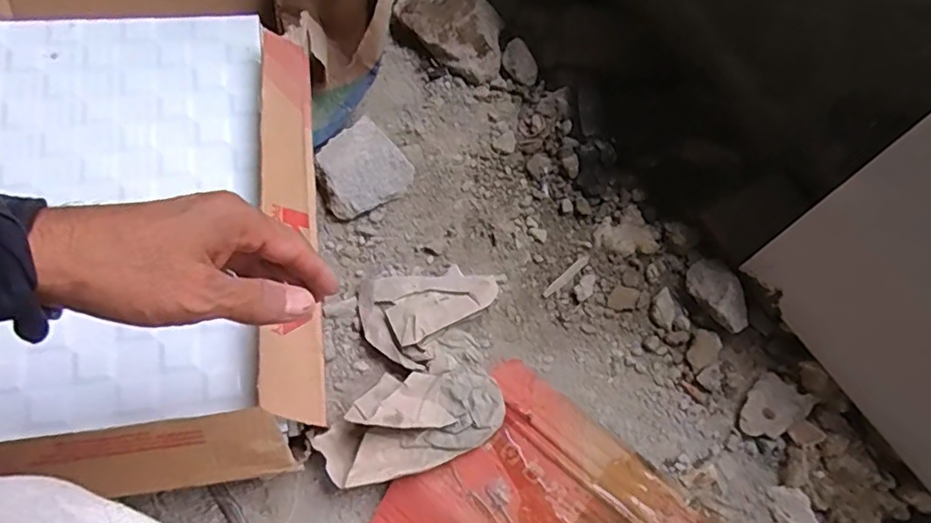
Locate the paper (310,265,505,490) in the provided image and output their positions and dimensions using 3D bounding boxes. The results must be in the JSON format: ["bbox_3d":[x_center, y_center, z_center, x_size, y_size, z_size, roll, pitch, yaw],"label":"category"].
[{"bbox_3d":[-0.043,0.096,0.543,0.145,0.044,0.189,-1,70,-2],"label":"paper"}]

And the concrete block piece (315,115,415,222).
[{"bbox_3d":[-0.108,-0.096,0.620,0.092,0.030,0.079,-28,74,-11],"label":"concrete block piece"}]

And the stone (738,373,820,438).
[{"bbox_3d":[0.280,0.137,0.552,0.063,0.017,0.046,-42,77,-15],"label":"stone"}]

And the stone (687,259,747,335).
[{"bbox_3d":[0.245,0.032,0.583,0.047,0.024,0.071,-39,76,-14],"label":"stone"}]

